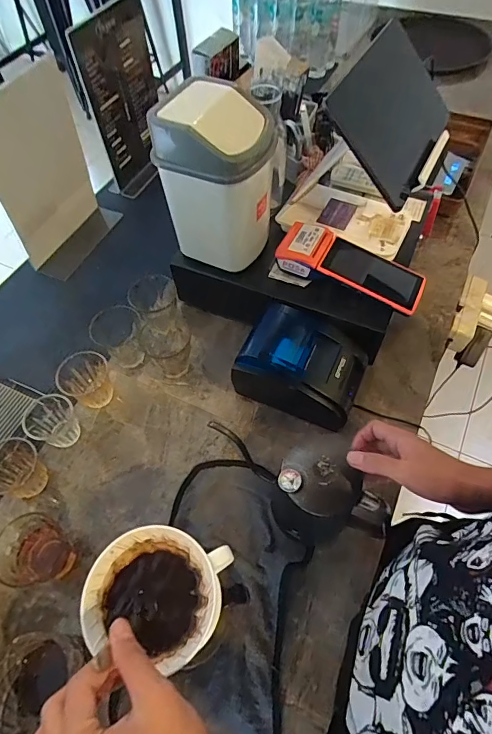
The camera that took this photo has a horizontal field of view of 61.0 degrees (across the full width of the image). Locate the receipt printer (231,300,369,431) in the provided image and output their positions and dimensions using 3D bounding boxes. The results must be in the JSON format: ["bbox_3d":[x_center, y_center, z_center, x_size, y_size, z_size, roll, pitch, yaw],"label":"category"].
[{"bbox_3d":[0.084,-0.002,0.628,0.171,0.105,0.123,19,61,13],"label":"receipt printer"}]

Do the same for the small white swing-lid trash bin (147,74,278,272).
[{"bbox_3d":[-0.036,-0.259,0.590,0.134,0.204,0.118,16,60,12],"label":"small white swing-lid trash bin"}]

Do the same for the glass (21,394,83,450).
[{"bbox_3d":[-0.281,0.082,0.613,0.063,0.062,0.067,-1,58,2],"label":"glass"}]

